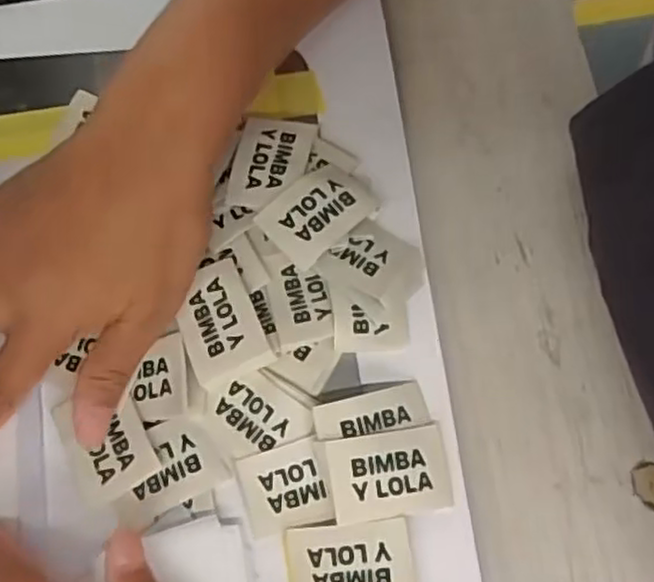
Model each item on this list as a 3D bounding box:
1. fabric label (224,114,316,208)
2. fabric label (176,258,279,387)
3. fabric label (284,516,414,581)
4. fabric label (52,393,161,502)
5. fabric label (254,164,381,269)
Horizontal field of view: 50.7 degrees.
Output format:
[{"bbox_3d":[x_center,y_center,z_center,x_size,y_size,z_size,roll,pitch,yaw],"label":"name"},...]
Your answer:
[{"bbox_3d":[-0.026,-0.060,0.321,0.033,0.006,0.047,10,69,8],"label":"fabric label"},{"bbox_3d":[-0.047,0.013,0.299,0.034,0.006,0.048,-25,70,0],"label":"fabric label"},{"bbox_3d":[0.009,0.110,0.276,0.049,0.008,0.033,-6,74,-2],"label":"fabric label"},{"bbox_3d":[-0.094,0.063,0.294,0.033,0.004,0.047,-26,65,-5],"label":"fabric label"},{"bbox_3d":[-0.005,-0.035,0.310,0.036,0.009,0.045,43,78,11],"label":"fabric label"}]

